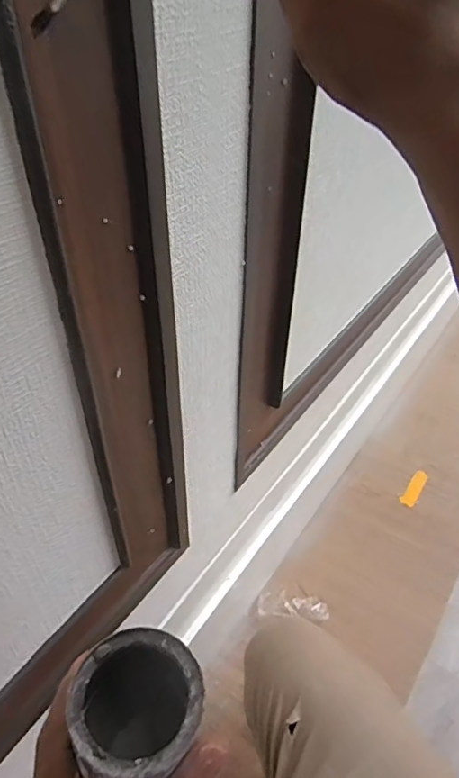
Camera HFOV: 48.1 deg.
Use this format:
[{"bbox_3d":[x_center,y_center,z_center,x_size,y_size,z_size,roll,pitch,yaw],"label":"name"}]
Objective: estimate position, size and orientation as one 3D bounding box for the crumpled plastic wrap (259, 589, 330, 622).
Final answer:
[{"bbox_3d":[0.123,0.418,0.988,0.135,0.029,0.043,5,44,2],"label":"crumpled plastic wrap"}]

